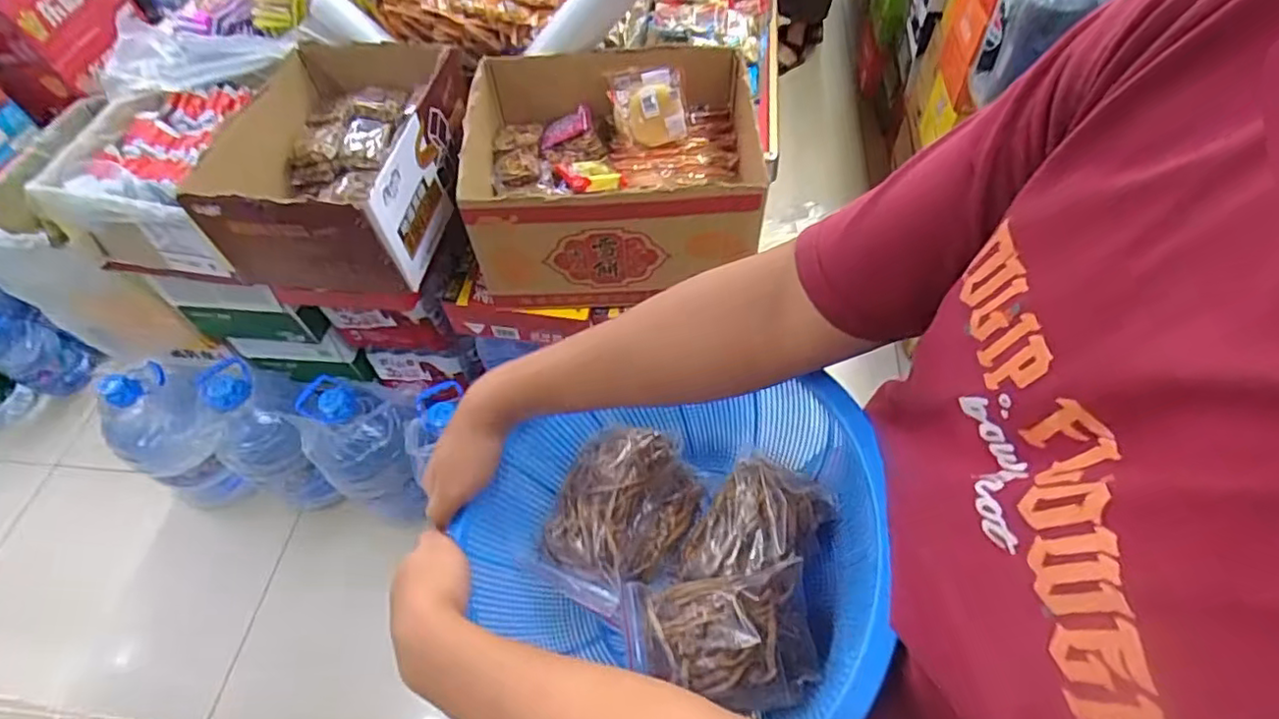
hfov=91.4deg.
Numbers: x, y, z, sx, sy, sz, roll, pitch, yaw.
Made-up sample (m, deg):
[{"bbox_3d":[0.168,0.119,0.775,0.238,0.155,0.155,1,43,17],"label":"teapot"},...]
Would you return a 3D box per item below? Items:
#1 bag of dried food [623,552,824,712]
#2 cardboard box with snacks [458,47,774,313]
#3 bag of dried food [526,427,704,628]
[{"bbox_3d":[0.050,0.217,0.467,0.165,0.043,0.105,-23,52,29],"label":"bag of dried food"},{"bbox_3d":[-0.042,-0.325,1.084,0.455,0.234,0.391,-2,55,3],"label":"cardboard box with snacks"},{"bbox_3d":[-0.022,0.128,0.531,0.110,0.064,0.141,29,62,23],"label":"bag of dried food"}]

